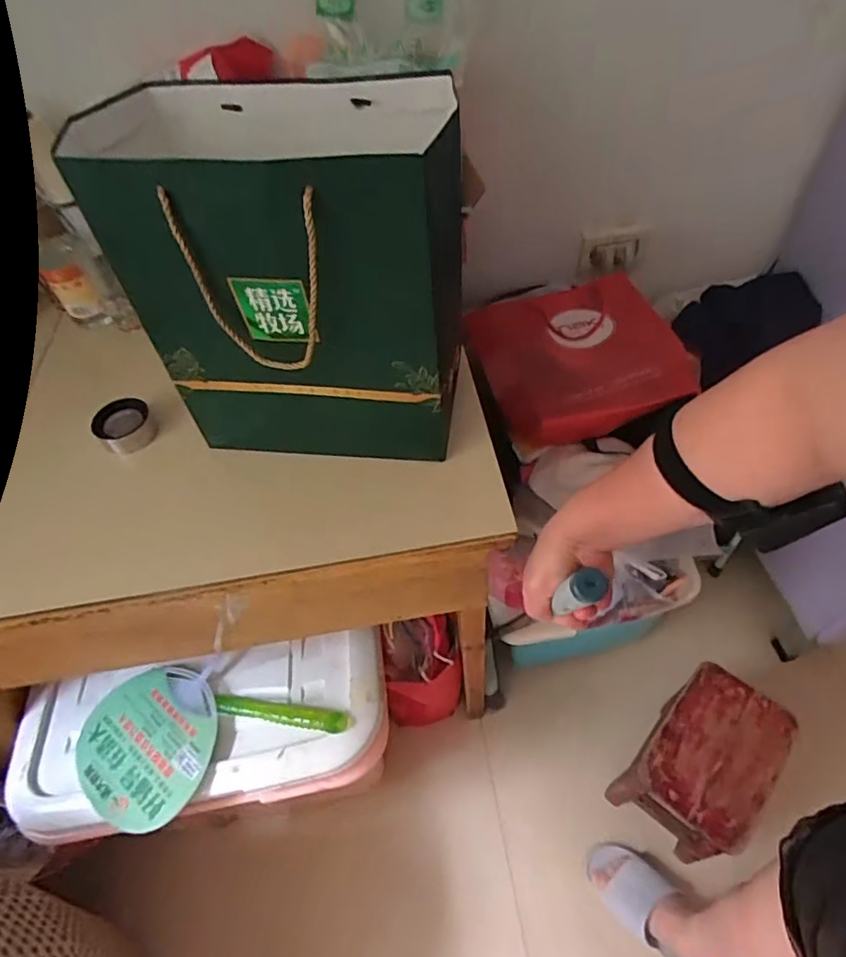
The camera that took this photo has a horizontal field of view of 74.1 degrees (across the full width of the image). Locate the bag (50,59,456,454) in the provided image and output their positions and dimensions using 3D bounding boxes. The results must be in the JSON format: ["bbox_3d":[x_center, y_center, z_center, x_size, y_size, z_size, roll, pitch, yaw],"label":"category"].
[{"bbox_3d":[-0.116,-0.190,0.566,0.312,0.313,0.196,5,53,9],"label":"bag"}]

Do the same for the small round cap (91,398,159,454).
[{"bbox_3d":[-0.363,-0.065,0.684,0.063,0.035,0.061,-2,53,3],"label":"small round cap"}]

